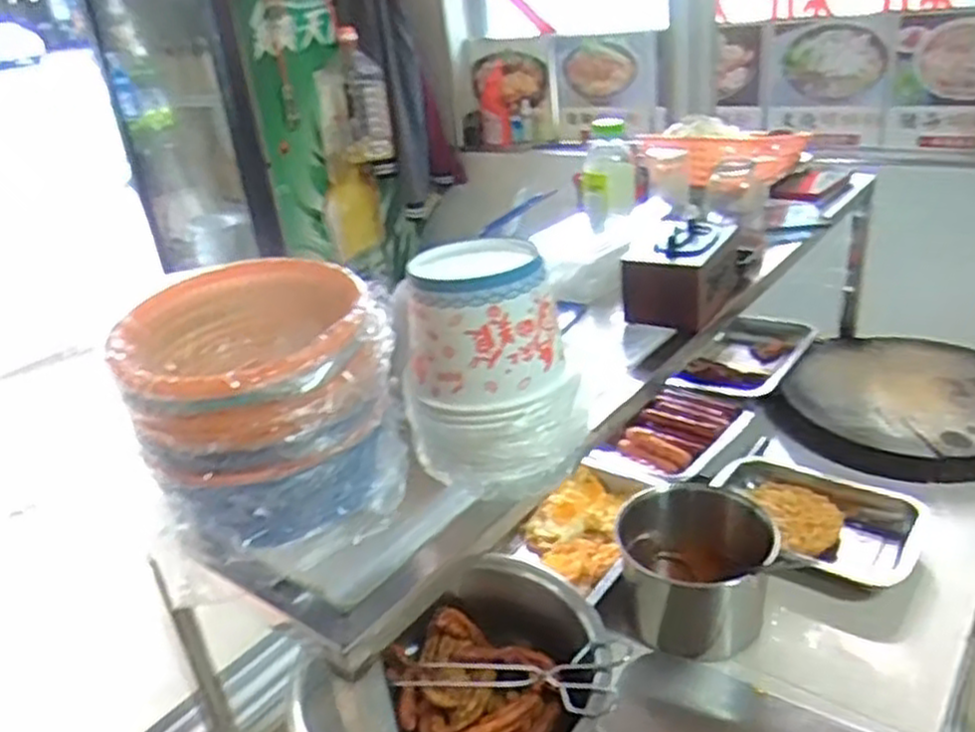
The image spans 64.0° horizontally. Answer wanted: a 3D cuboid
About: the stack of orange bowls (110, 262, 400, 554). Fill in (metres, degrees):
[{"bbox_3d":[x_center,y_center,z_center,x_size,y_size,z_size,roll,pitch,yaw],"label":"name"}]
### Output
[{"bbox_3d":[-0.160,0.027,0.582,0.182,0.158,0.180,-8,29,-17],"label":"stack of orange bowls"}]

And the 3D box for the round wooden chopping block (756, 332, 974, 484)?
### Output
[{"bbox_3d":[0.667,0.051,1.241,0.362,0.053,0.411,20,33,32],"label":"round wooden chopping block"}]

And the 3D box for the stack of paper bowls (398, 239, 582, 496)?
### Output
[{"bbox_3d":[0.005,-0.001,0.613,0.144,0.161,0.125,-1,28,-4],"label":"stack of paper bowls"}]

